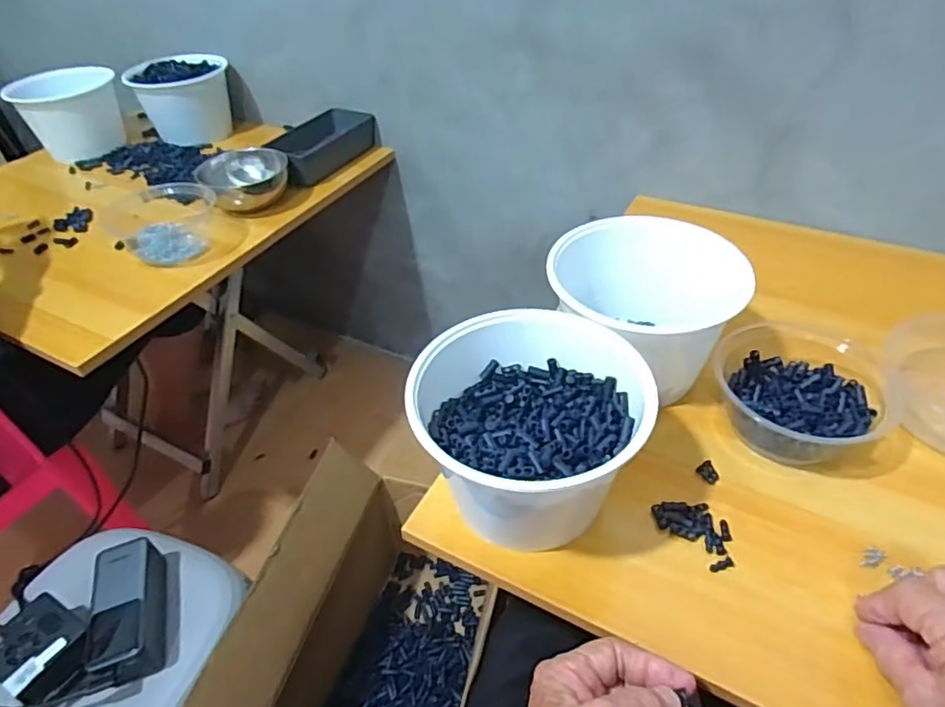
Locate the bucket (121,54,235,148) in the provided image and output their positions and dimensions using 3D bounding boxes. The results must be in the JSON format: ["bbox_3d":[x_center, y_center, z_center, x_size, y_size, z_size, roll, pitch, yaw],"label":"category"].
[{"bbox_3d":[-0.497,-0.444,1.042,0.152,0.102,0.146,-2,43,2],"label":"bucket"}]

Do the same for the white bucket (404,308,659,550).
[{"bbox_3d":[0.040,0.060,0.456,0.165,0.114,0.160,-13,43,-10],"label":"white bucket"}]

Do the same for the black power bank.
[{"bbox_3d":[-0.348,0.263,0.607,0.057,0.053,0.134,-14,44,-11],"label":"black power bank"}]

